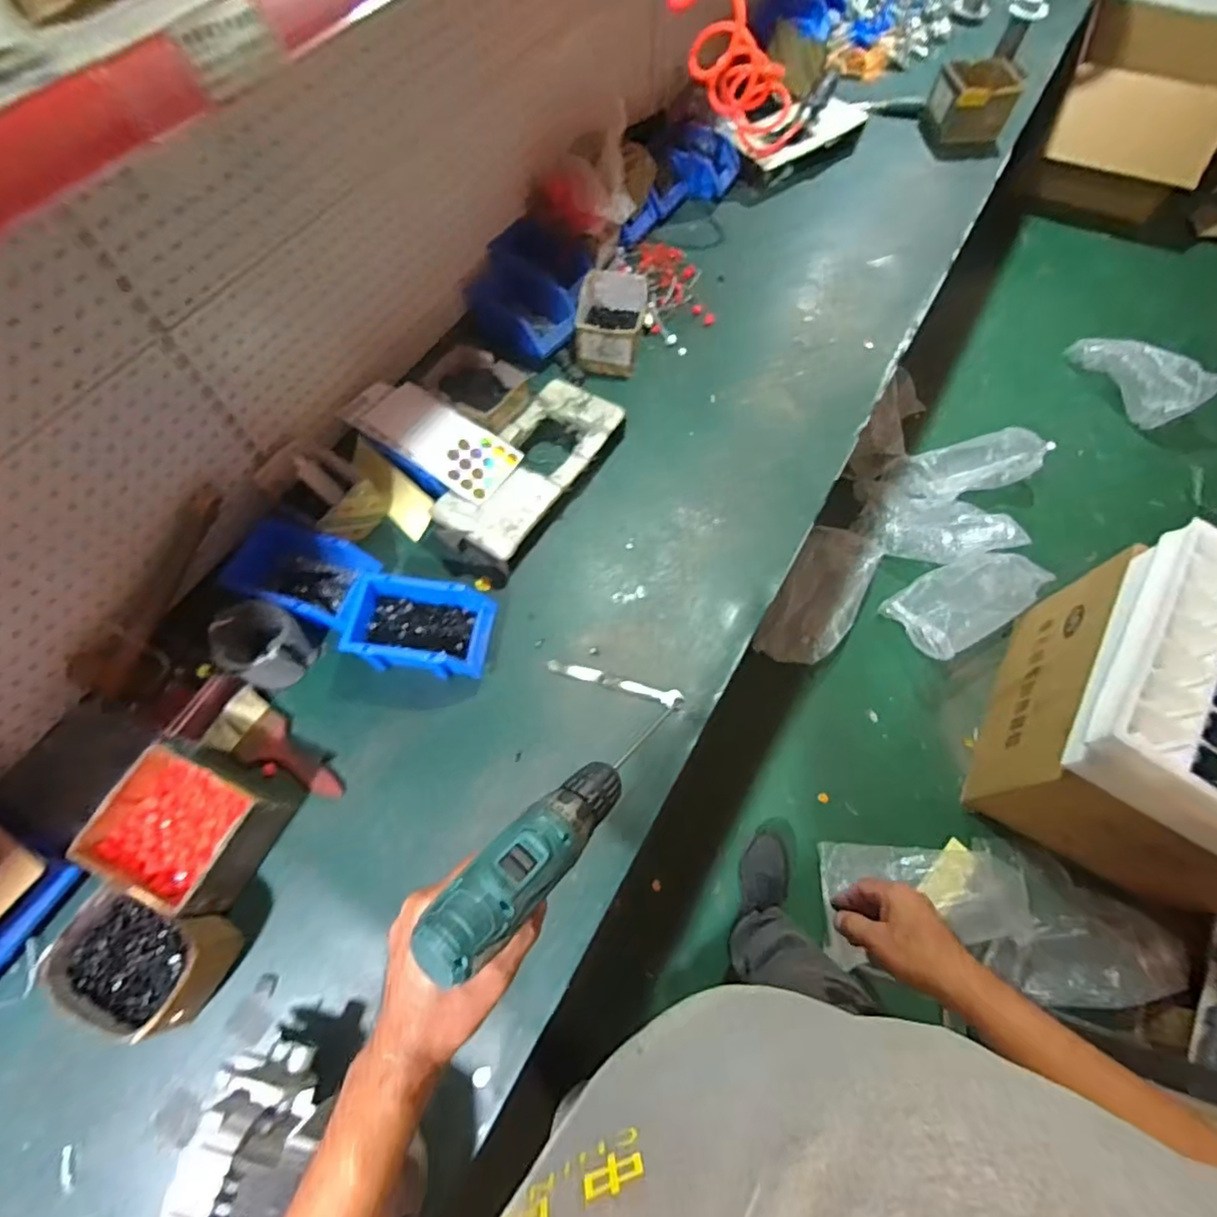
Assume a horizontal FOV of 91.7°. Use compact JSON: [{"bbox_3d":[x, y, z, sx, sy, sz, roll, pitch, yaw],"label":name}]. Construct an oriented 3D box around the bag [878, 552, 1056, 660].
[{"bbox_3d":[0.950,-0.029,1.567,0.382,0.071,0.211,-27,68,-12],"label":"bag"}]

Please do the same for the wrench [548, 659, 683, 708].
[{"bbox_3d":[0.008,0.103,0.822,0.189,0.007,0.025,14,66,6],"label":"wrench"}]

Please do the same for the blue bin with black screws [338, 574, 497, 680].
[{"bbox_3d":[-0.257,0.028,0.811,0.185,0.075,0.122,9,65,3],"label":"blue bin with black screws"}]

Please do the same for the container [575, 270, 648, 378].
[{"bbox_3d":[0.005,-0.507,1.058,0.120,0.094,0.156,6,65,2],"label":"container"}]

